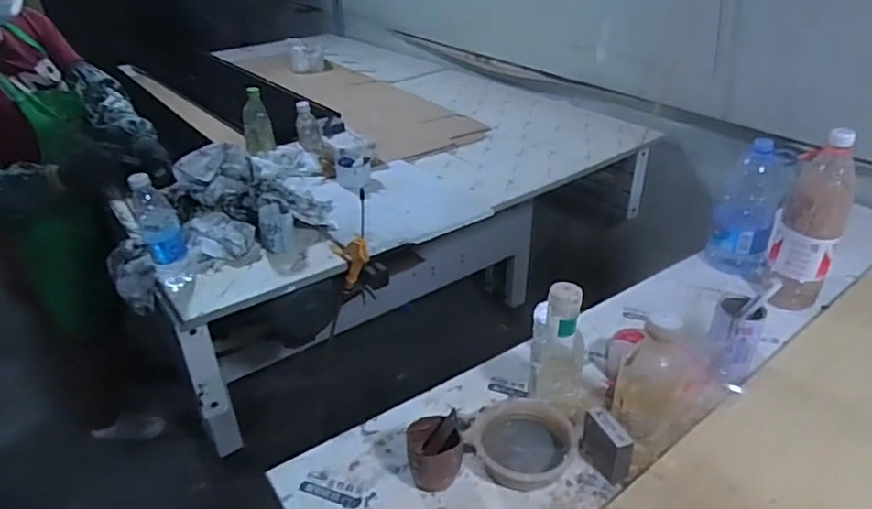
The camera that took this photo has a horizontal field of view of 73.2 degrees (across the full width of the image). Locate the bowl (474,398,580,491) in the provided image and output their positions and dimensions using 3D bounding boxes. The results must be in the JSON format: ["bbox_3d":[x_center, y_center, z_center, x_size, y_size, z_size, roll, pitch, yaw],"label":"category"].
[{"bbox_3d":[0.113,0.244,0.750,0.124,0.034,0.122,0,32,0],"label":"bowl"}]

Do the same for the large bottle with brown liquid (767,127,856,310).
[{"bbox_3d":[0.615,-0.055,0.965,0.108,0.283,0.078,22,38,32],"label":"large bottle with brown liquid"}]

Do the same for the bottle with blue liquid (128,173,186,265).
[{"bbox_3d":[-0.480,-0.059,1.014,0.065,0.150,0.069,-16,35,-23],"label":"bottle with blue liquid"}]

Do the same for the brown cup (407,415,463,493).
[{"bbox_3d":[-0.001,0.248,0.725,0.063,0.066,0.062,0,32,0],"label":"brown cup"}]

